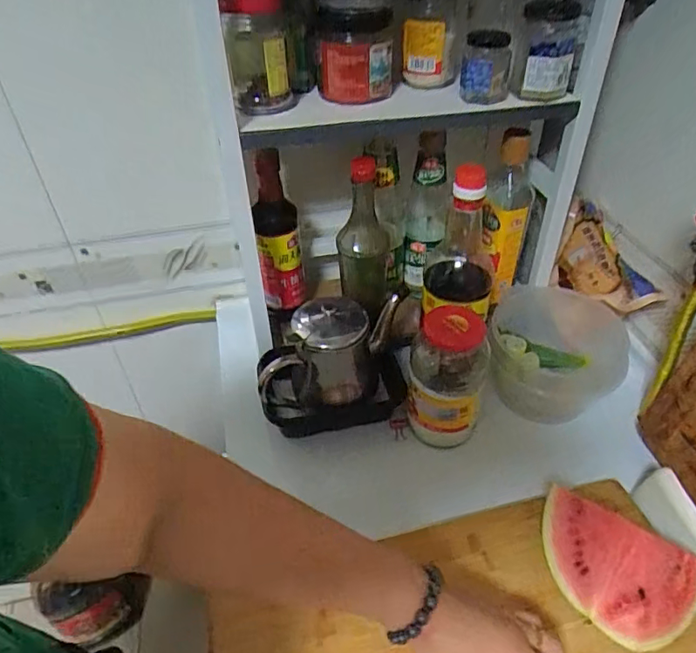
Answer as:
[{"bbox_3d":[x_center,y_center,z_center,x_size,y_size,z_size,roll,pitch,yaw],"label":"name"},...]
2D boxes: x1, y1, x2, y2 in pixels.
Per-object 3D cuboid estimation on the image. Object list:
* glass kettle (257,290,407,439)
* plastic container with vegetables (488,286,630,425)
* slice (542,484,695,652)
[{"bbox_3d":[-0.017,0.045,0.652,0.174,0.135,0.110,-5,42,-4],"label":"glass kettle"},{"bbox_3d":[0.259,0.030,0.683,0.143,0.099,0.142,2,42,4],"label":"plastic container with vegetables"},{"bbox_3d":[0.227,0.216,0.470,0.130,0.092,0.089,24,48,26],"label":"slice"}]

